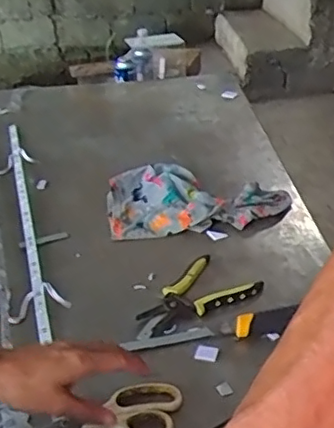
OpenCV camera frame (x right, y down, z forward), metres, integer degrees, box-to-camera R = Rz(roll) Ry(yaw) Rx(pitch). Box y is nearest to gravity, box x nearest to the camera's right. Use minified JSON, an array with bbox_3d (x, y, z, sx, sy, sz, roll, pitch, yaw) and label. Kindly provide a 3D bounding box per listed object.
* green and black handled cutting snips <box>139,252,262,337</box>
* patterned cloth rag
[{"bbox_3d":[0.038,0.107,0.790,0.109,0.011,0.166,23,38,36],"label":"green and black handled cutting snips"},{"bbox_3d":[0.049,-0.032,1.020,0.294,0.036,0.203,-1,30,1],"label":"patterned cloth rag"}]

